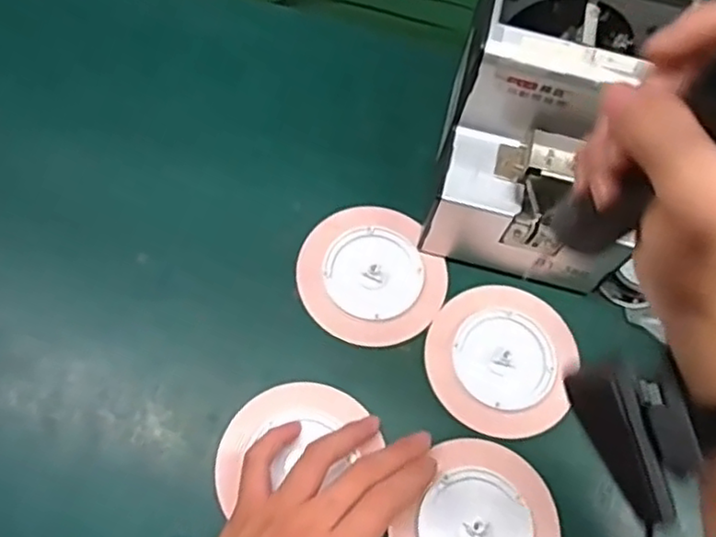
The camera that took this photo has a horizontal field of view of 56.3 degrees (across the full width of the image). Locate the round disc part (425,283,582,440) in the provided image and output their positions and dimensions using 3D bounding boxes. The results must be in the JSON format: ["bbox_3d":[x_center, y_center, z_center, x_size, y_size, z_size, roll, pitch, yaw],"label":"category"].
[{"bbox_3d":[0.095,0.059,0.445,0.094,0.012,0.099,2,66,-4],"label":"round disc part"}]

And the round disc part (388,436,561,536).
[{"bbox_3d":[0.075,0.157,0.399,0.088,0.008,0.098,31,72,8],"label":"round disc part"}]

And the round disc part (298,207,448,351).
[{"bbox_3d":[0.008,0.005,0.467,0.094,0.011,0.102,2,66,-4],"label":"round disc part"}]

